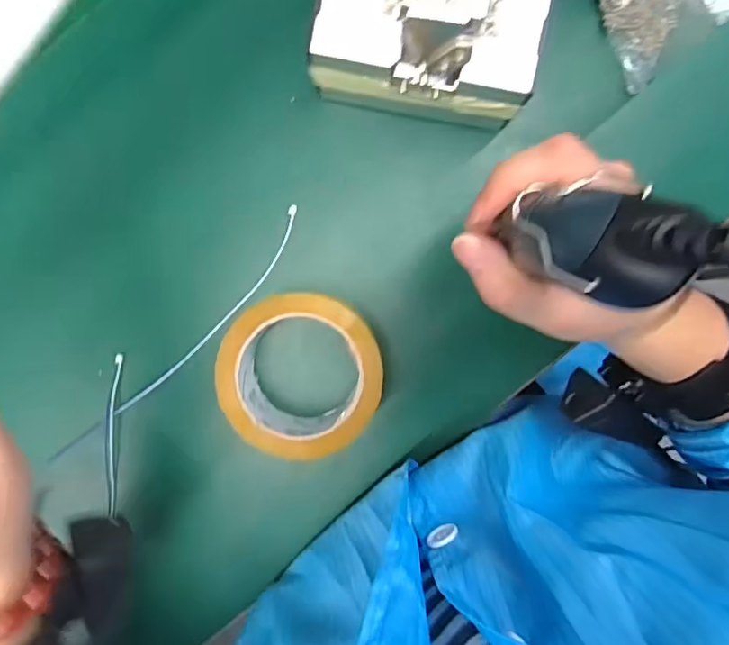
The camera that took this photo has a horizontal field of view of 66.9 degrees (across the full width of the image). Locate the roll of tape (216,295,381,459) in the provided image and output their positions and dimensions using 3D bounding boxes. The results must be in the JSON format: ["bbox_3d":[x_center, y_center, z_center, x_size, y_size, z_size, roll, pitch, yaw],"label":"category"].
[{"bbox_3d":[-0.040,0.033,0.364,0.103,0.046,0.099,0,88,-1],"label":"roll of tape"}]

